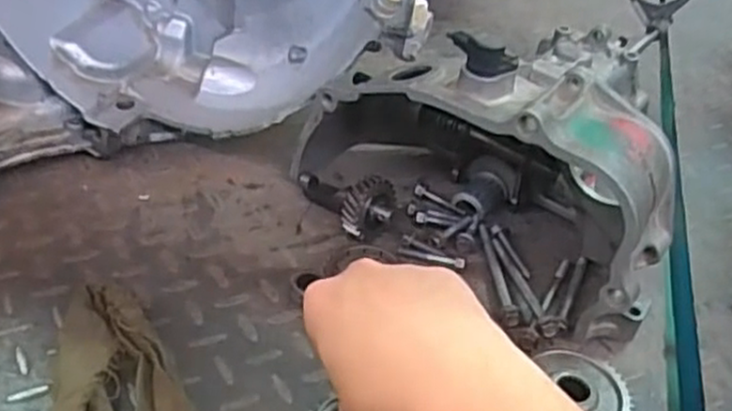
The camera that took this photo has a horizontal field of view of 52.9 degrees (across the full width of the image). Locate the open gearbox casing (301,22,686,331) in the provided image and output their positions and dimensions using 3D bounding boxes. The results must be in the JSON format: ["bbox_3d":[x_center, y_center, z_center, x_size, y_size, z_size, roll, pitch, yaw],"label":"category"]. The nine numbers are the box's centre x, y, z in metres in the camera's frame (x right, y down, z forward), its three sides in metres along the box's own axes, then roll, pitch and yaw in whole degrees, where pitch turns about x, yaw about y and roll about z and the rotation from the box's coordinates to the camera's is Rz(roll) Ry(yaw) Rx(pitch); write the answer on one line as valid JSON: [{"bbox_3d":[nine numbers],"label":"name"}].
[{"bbox_3d":[0.098,-0.038,0.548,0.277,0.159,0.135,29,44,24],"label":"open gearbox casing"}]

